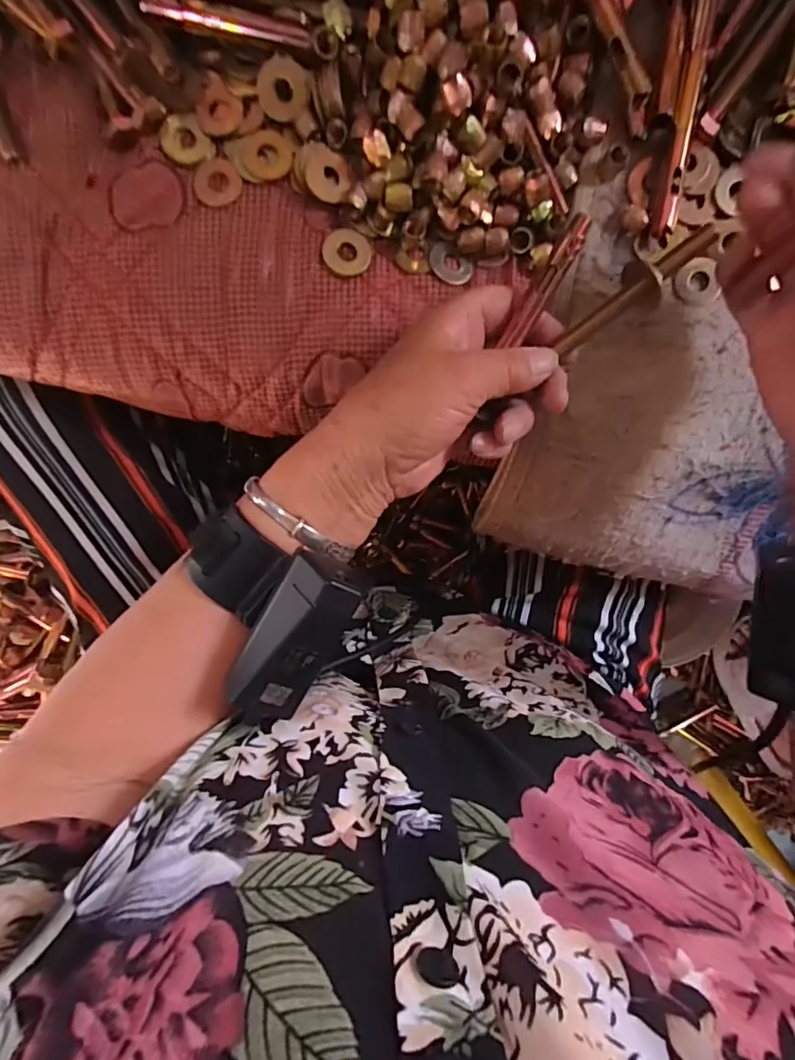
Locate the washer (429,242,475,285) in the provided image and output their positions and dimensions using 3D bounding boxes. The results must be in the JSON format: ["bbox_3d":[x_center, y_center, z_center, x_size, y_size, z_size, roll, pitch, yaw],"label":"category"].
[{"bbox_3d":[0.029,-0.143,0.280,0.024,0.007,0.020,35,96,1],"label":"washer"}]

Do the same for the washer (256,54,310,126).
[{"bbox_3d":[-0.058,-0.223,0.262,0.025,0.004,0.029,1,105,-8],"label":"washer"}]

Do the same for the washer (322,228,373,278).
[{"bbox_3d":[-0.026,-0.144,0.267,0.024,0.004,0.025,3,94,4],"label":"washer"}]

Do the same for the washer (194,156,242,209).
[{"bbox_3d":[-0.092,-0.178,0.264,0.024,0.004,0.024,17,95,3],"label":"washer"}]

